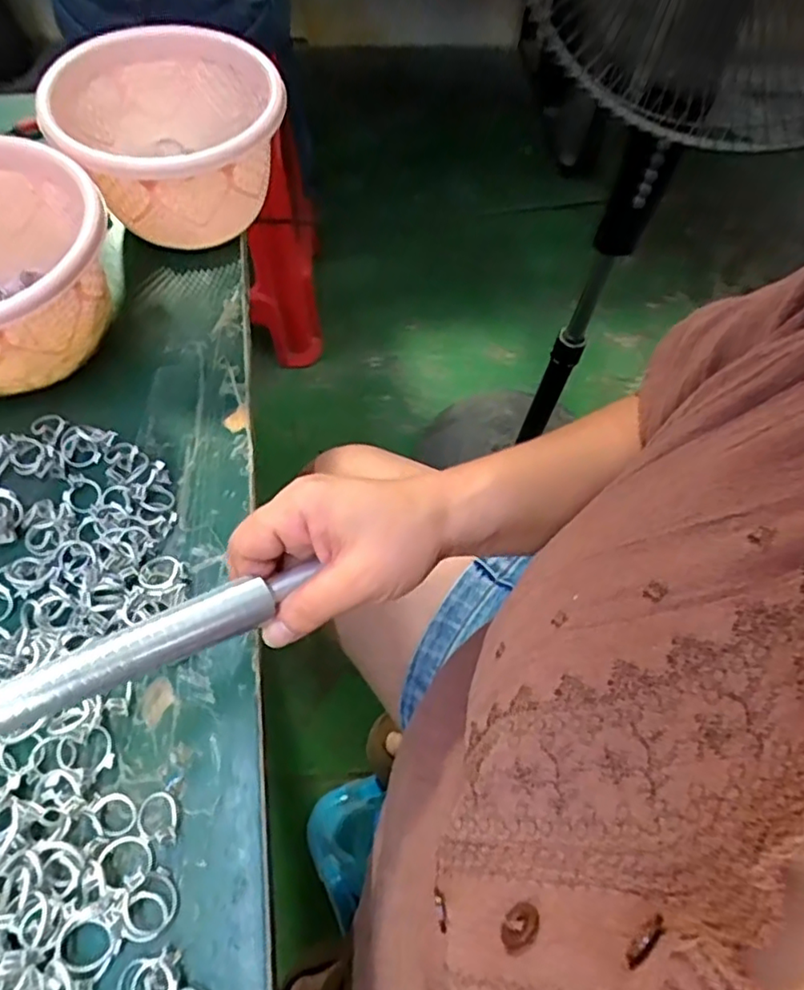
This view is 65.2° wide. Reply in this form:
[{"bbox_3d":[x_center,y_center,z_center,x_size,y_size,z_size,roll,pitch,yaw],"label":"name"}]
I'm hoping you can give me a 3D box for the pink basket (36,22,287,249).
[{"bbox_3d":[-0.152,-0.231,0.427,0.134,0.096,0.125,1,61,-3],"label":"pink basket"}]

